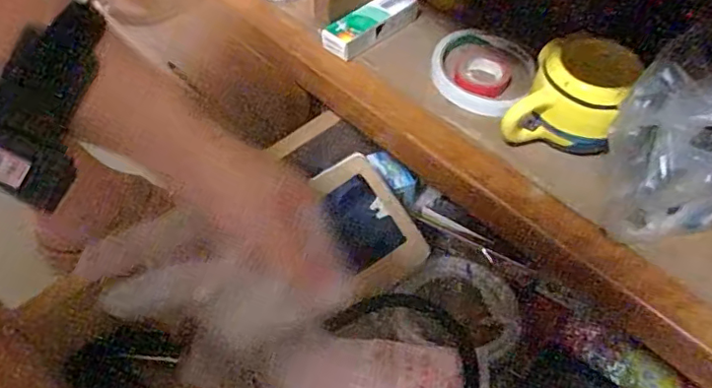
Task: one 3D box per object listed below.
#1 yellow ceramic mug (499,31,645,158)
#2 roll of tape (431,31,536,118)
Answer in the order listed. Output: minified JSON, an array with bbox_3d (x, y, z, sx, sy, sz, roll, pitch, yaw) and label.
[{"bbox_3d":[0.153,-0.070,0.394,0.072,0.075,0.068,20,53,13],"label":"yellow ceramic mug"},{"bbox_3d":[0.105,-0.104,0.452,0.076,0.022,0.090,25,55,16],"label":"roll of tape"}]

